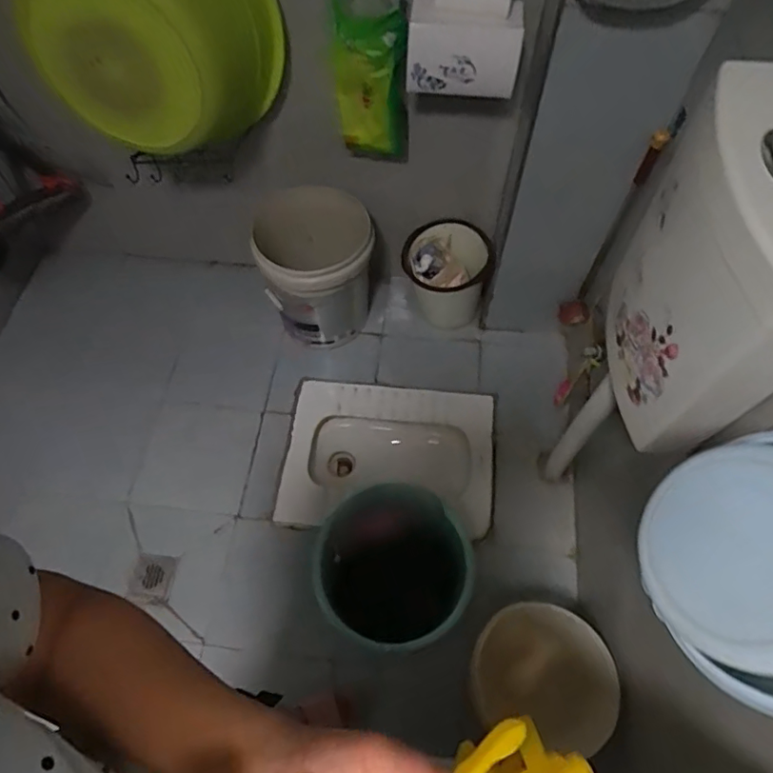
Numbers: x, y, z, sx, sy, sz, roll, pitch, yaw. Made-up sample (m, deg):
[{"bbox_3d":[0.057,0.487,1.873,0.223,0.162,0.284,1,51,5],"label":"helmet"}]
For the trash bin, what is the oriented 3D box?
[{"bbox_3d":[0.171,-0.312,1.572,0.237,0.287,0.201,6,62,4],"label":"trash bin"}]

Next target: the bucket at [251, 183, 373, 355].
[{"bbox_3d":[-0.189,-0.313,1.460,0.277,0.328,0.270,0,62,1],"label":"bucket"}]

